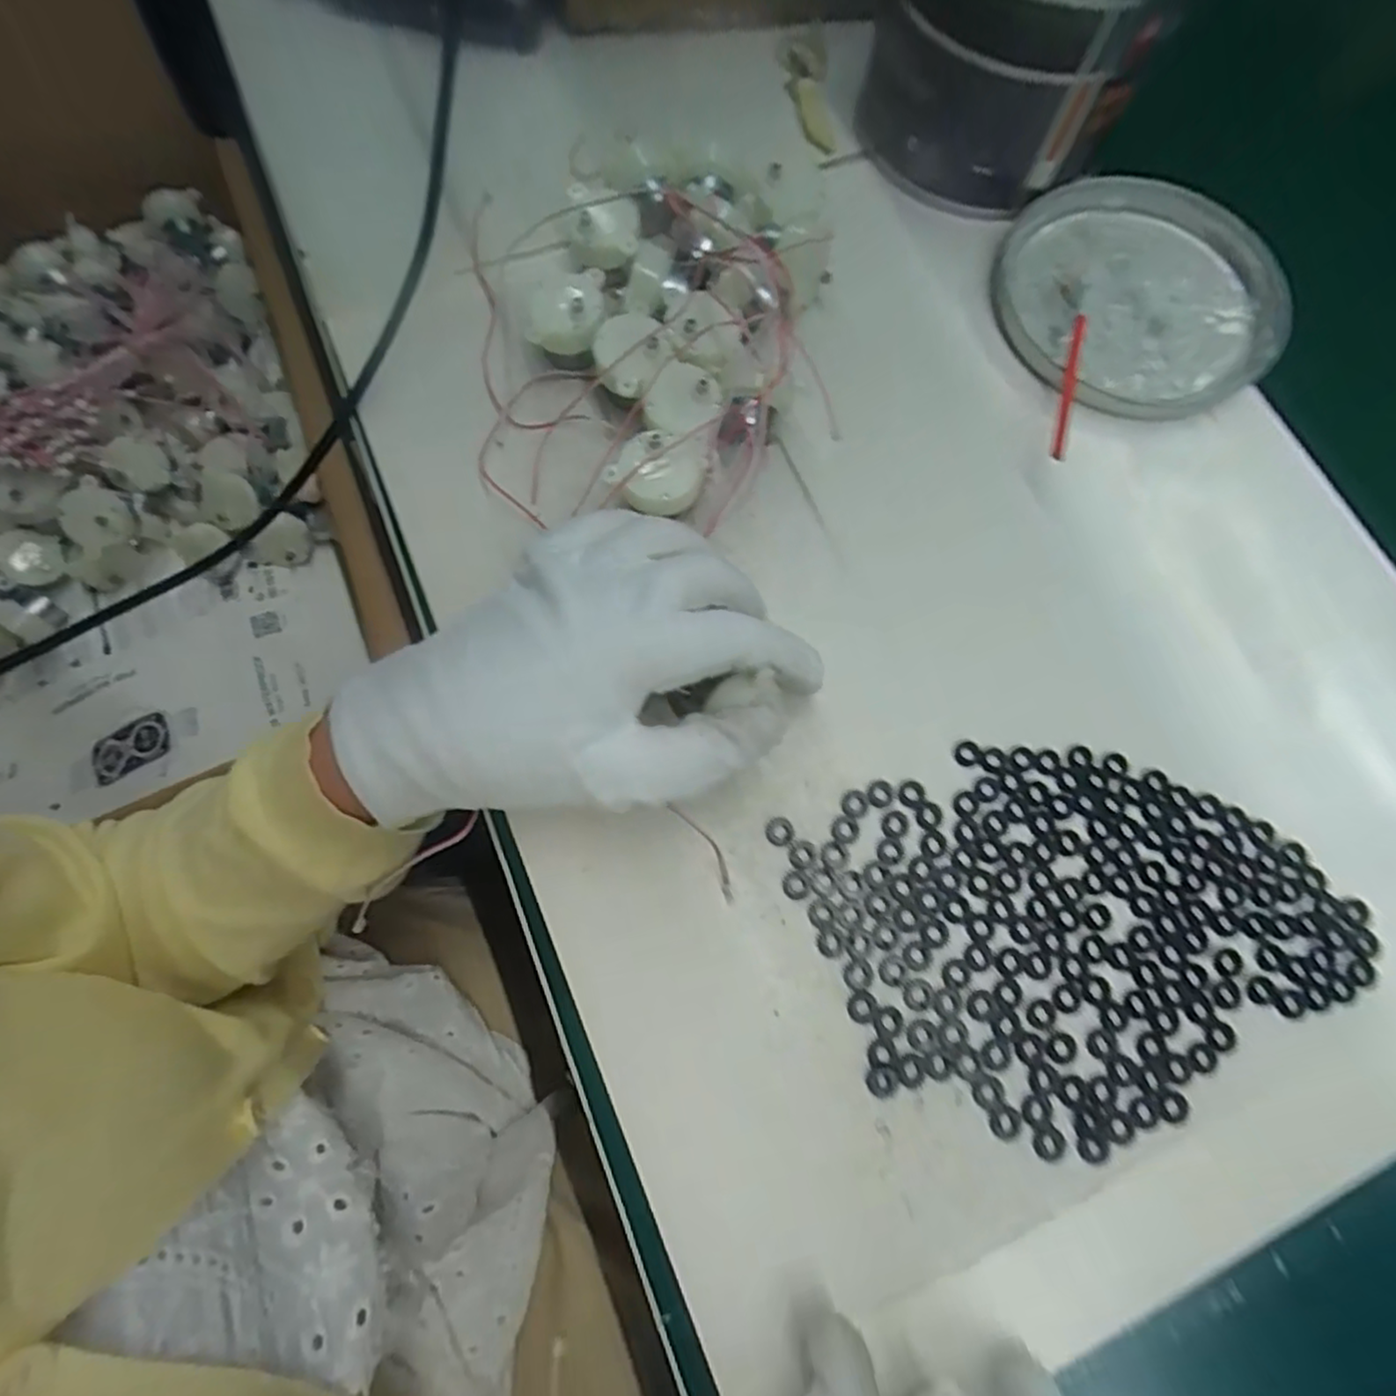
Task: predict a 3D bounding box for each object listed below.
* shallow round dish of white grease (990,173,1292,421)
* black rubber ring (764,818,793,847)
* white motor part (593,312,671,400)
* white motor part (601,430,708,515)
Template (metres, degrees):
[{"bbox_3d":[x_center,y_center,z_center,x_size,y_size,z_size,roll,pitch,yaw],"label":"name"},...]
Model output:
[{"bbox_3d":[0.214,-0.195,0.331,0.138,0.012,0.127,1,73,-2],"label":"shallow round dish of white grease"},{"bbox_3d":[0.030,0.049,0.256,0.010,0.004,0.010,1,73,-2],"label":"black rubber ring"},{"bbox_3d":[-0.027,-0.140,0.285,0.031,0.013,0.034,-3,74,-3],"label":"white motor part"},{"bbox_3d":[-0.016,-0.088,0.271,0.038,0.013,0.029,1,73,-2],"label":"white motor part"}]

